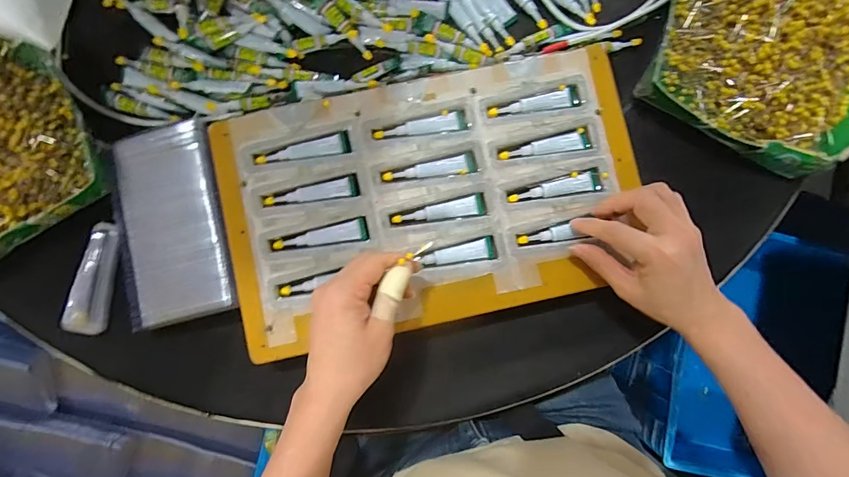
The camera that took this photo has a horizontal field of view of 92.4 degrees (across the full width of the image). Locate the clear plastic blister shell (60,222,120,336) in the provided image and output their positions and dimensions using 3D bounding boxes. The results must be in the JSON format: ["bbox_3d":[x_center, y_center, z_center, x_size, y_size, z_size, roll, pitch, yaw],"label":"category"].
[{"bbox_3d":[-0.318,0.039,0.394,0.034,0.018,0.105,14,86,1],"label":"clear plastic blister shell"}]

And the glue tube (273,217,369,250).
[{"bbox_3d":[-0.096,-0.001,0.378,0.085,0.007,0.019,-10,86,-1],"label":"glue tube"}]

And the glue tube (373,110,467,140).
[{"bbox_3d":[-0.004,-0.105,0.389,0.087,0.008,0.018,-14,86,-1],"label":"glue tube"}]

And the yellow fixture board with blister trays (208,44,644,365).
[{"bbox_3d":[0.009,-0.038,0.380,0.380,0.022,0.221,-12,80,-2],"label":"yellow fixture board with blister trays"}]

